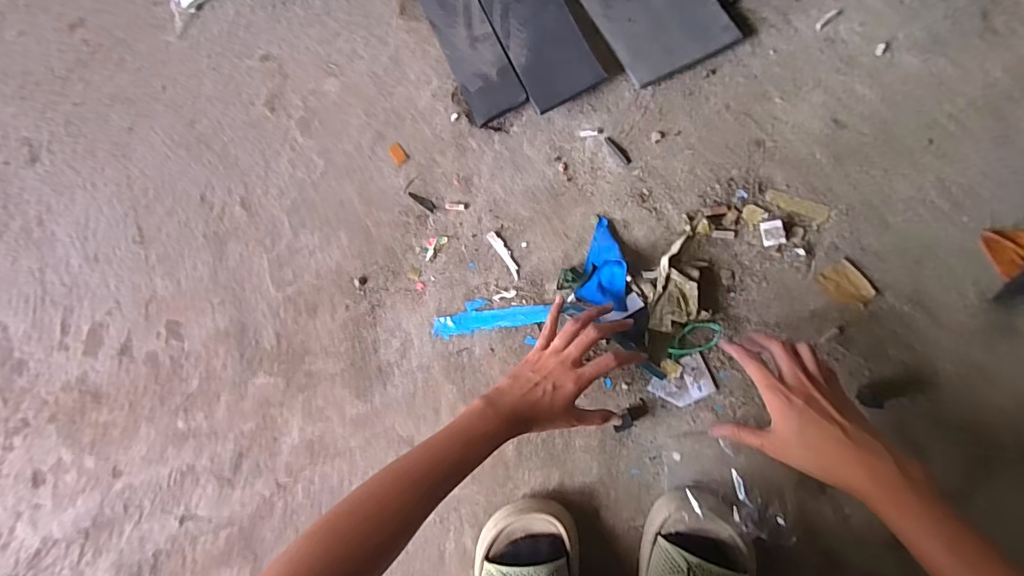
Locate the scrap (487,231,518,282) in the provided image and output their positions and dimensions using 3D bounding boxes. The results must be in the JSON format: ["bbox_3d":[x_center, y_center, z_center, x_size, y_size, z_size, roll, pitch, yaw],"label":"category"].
[{"bbox_3d":[-0.008,-0.038,0.525,0.011,0.004,0.062,-35,82,4],"label":"scrap"}]

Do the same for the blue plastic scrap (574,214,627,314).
[{"bbox_3d":[0.105,-0.025,0.492,0.053,0.025,0.089,17,88,9],"label":"blue plastic scrap"}]

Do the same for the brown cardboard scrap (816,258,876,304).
[{"bbox_3d":[0.334,-0.002,0.466,0.036,0.007,0.044,-36,82,4],"label":"brown cardboard scrap"}]

